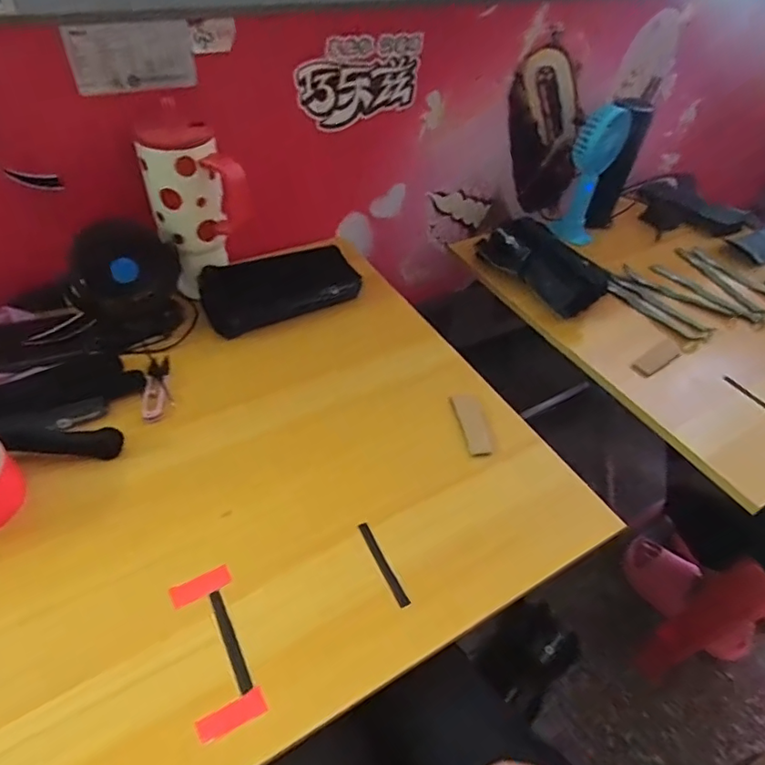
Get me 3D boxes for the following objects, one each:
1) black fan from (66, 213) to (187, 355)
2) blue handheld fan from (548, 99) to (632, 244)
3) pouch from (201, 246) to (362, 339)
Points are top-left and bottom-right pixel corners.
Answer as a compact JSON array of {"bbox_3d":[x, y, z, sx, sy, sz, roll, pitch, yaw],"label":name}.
[{"bbox_3d":[-0.298,-0.120,0.619,0.117,0.130,0.079,-16,50,-20],"label":"black fan"},{"bbox_3d":[0.344,-0.339,0.883,0.078,0.219,0.063,18,47,11],"label":"blue handheld fan"},{"bbox_3d":[-0.131,-0.124,0.703,0.208,0.059,0.072,-16,50,-20],"label":"pouch"}]

